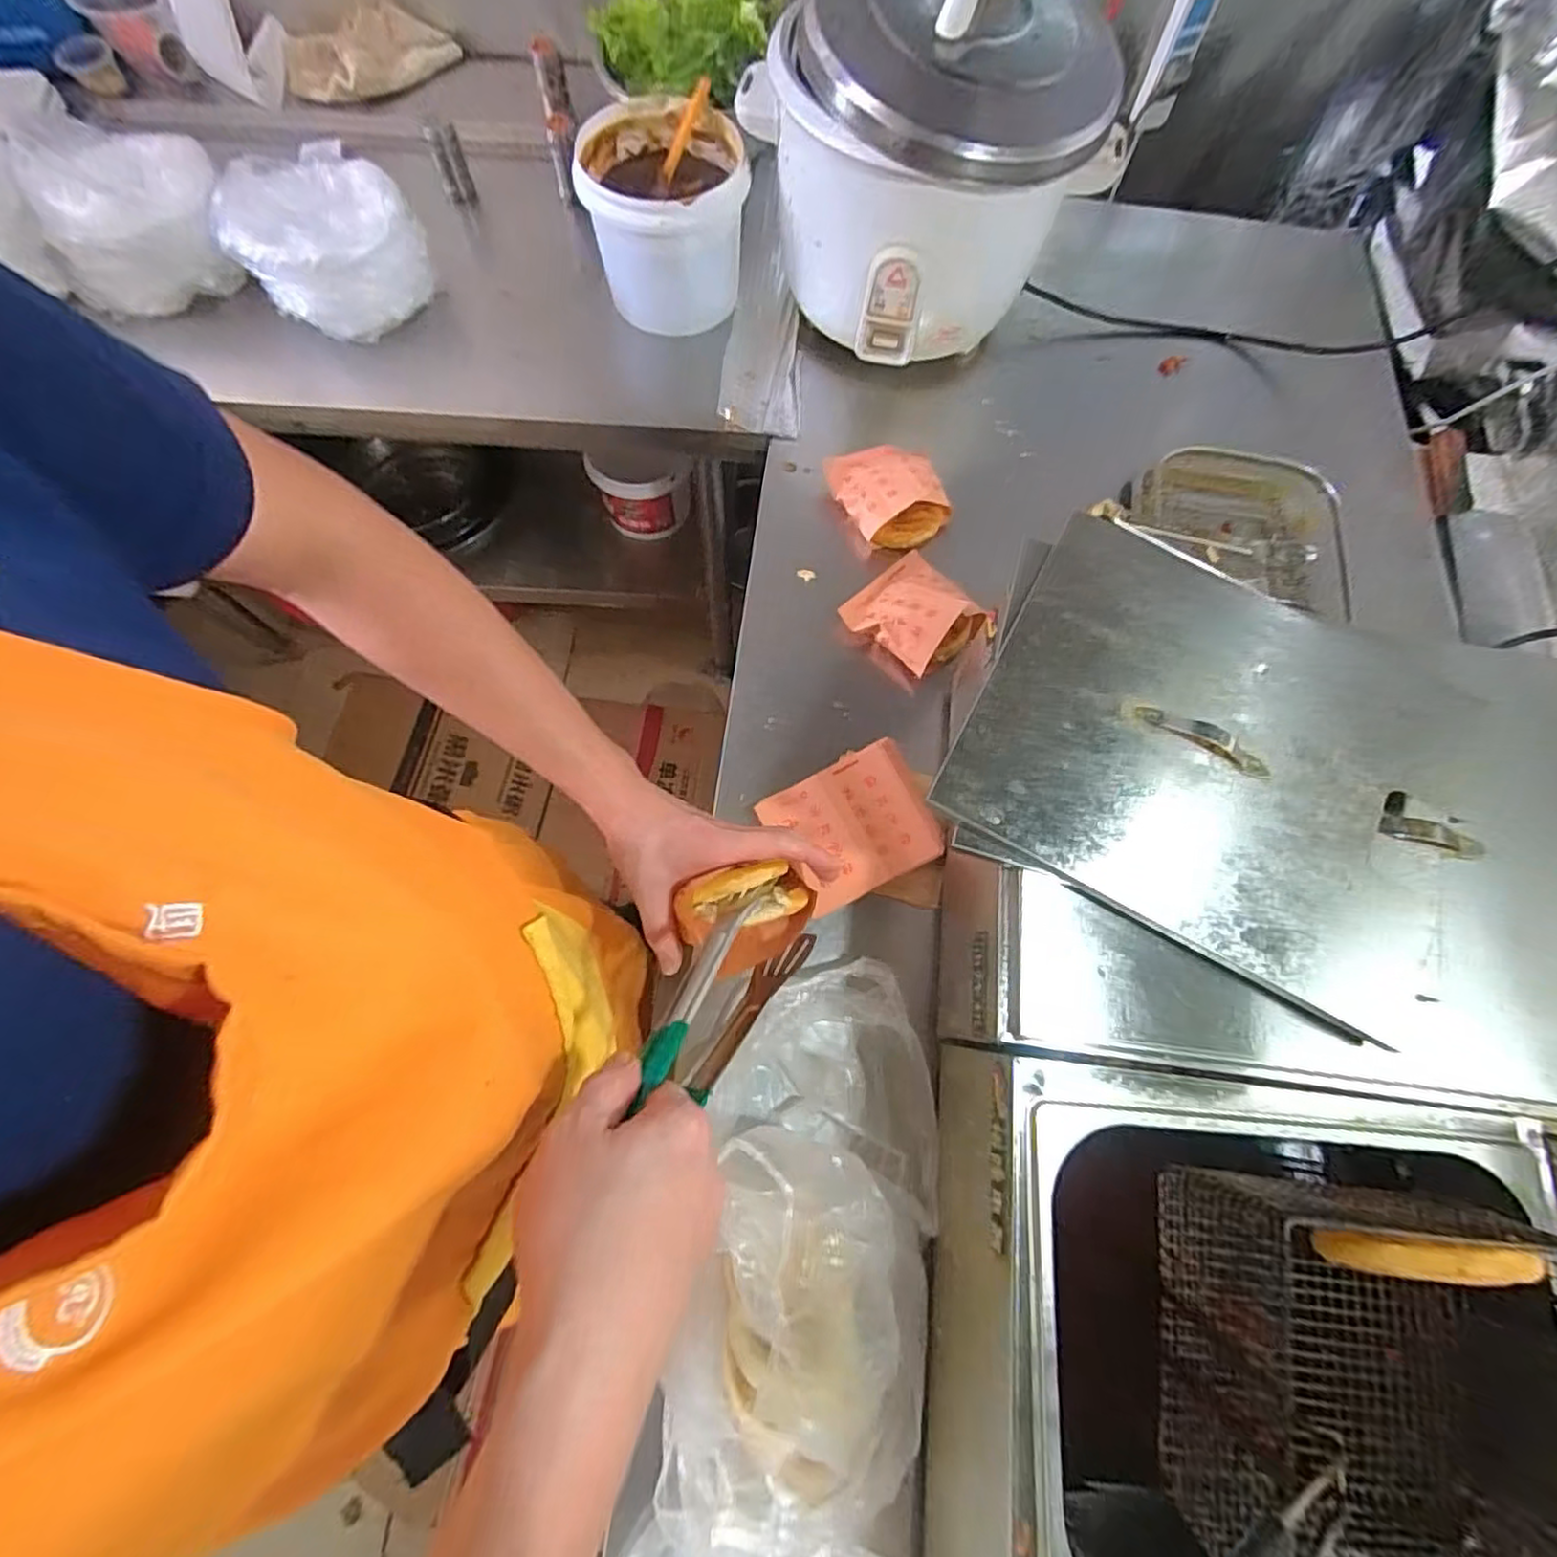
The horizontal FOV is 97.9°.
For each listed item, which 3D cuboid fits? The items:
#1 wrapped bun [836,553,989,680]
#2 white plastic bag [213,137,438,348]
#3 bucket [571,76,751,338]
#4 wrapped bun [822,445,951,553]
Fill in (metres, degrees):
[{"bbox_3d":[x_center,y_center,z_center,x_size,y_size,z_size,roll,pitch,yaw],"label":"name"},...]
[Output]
[{"bbox_3d":[0.149,-0.181,0.716,0.123,0.062,0.123,-42,78,-14],"label":"wrapped bun"},{"bbox_3d":[-0.491,-0.578,0.760,0.178,0.128,0.171,-31,75,-11],"label":"white plastic bag"},{"bbox_3d":[-0.123,-0.627,0.762,0.164,0.143,0.156,1,72,-2],"label":"bucket"},{"bbox_3d":[0.119,-0.327,0.764,0.097,0.056,0.144,-31,76,-12],"label":"wrapped bun"}]

